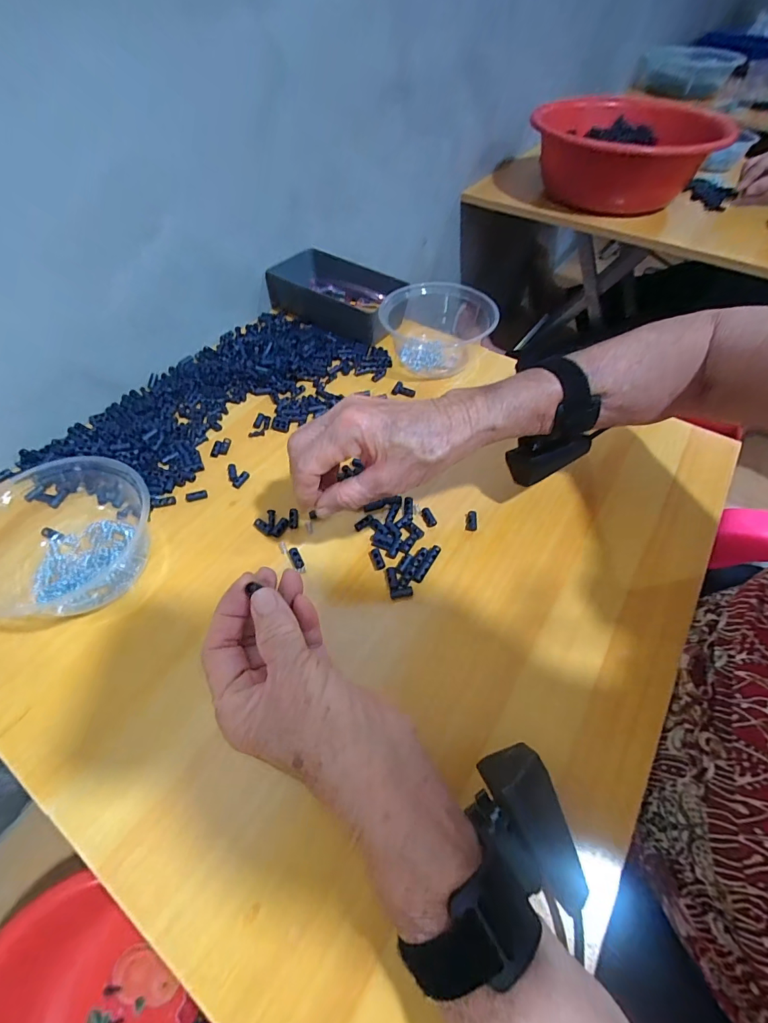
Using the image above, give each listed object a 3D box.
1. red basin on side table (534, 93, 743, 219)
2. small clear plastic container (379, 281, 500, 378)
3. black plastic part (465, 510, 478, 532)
[{"bbox_3d":[0.431,-0.674,0.825,0.271,0.169,0.324,-14,56,-11],"label":"red basin on side table"},{"bbox_3d":[0.066,-0.227,0.523,0.130,0.063,0.107,15,56,9],"label":"small clear plastic container"},{"bbox_3d":[0.079,0.009,0.383,0.010,0.008,0.018,3,55,0],"label":"black plastic part"}]

